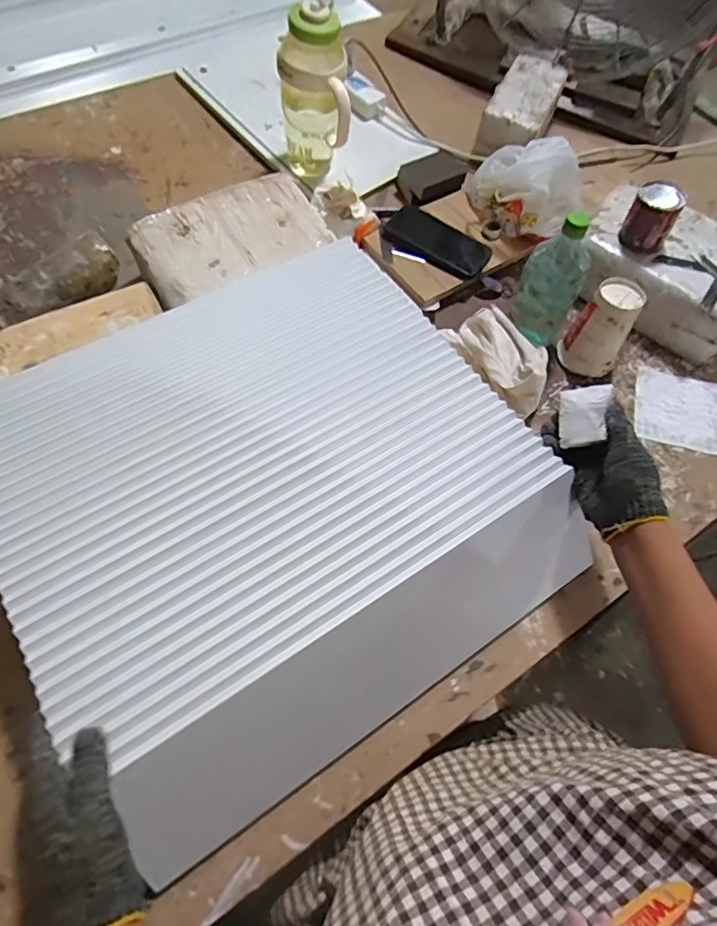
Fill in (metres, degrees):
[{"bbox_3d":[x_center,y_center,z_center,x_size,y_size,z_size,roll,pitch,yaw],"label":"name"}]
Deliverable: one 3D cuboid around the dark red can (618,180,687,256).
[{"bbox_3d":[0.423,-0.354,0.790,0.065,0.074,0.065,29,65,10],"label":"dark red can"}]

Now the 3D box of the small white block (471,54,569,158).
[{"bbox_3d":[0.305,-0.665,1.025,0.115,0.089,0.240,22,62,9],"label":"small white block"}]

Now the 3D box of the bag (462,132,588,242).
[{"bbox_3d":[0.270,-0.459,0.901,0.162,0.115,0.176,-28,67,-17],"label":"bag"}]

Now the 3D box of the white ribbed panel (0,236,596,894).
[{"bbox_3d":[-0.104,0.026,0.636,0.549,0.098,0.548,-29,67,-18],"label":"white ribbed panel"}]

